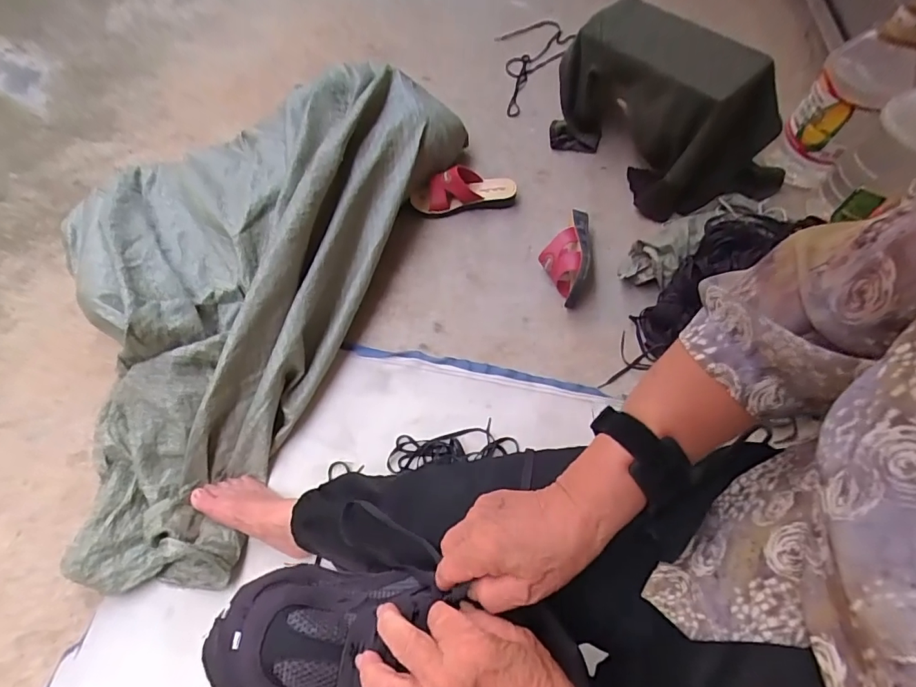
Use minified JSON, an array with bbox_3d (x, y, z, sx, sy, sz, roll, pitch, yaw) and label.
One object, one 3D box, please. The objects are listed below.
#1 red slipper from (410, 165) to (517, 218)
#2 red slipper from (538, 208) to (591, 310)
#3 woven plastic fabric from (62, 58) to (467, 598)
[{"bbox_3d":[0.012,-0.338,1.066,0.234,0.074,0.081,-11,59,-3],"label":"red slipper"},{"bbox_3d":[0.213,-0.174,0.961,0.093,0.085,0.214,10,60,9],"label":"red slipper"},{"bbox_3d":[-0.420,-0.157,0.920,0.527,0.209,1.102,18,62,8],"label":"woven plastic fabric"}]

